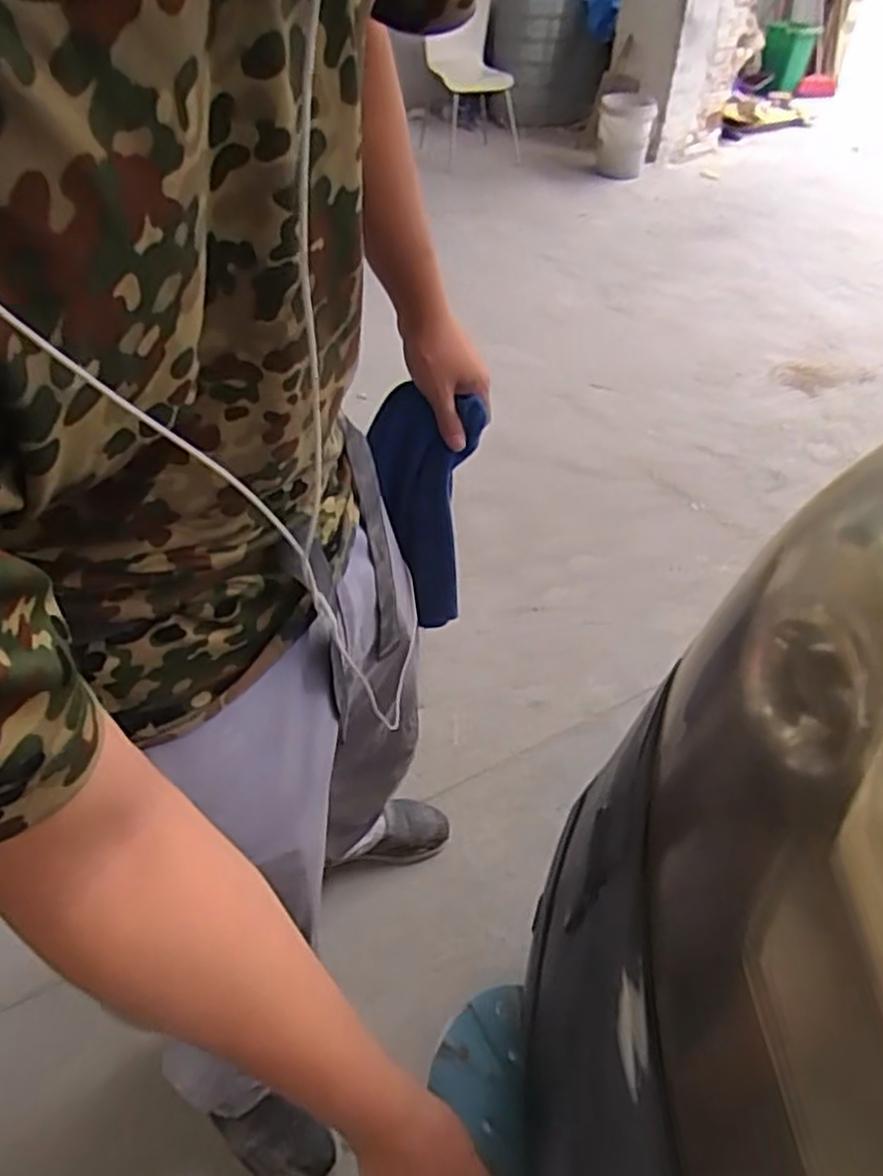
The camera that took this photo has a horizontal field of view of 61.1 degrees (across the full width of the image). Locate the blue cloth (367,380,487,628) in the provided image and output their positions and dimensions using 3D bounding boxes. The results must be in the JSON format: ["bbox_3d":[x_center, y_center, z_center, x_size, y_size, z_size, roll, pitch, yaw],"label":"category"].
[{"bbox_3d":[-0.009,-0.065,0.774,0.079,0.280,0.077,25,46,35],"label":"blue cloth"}]

